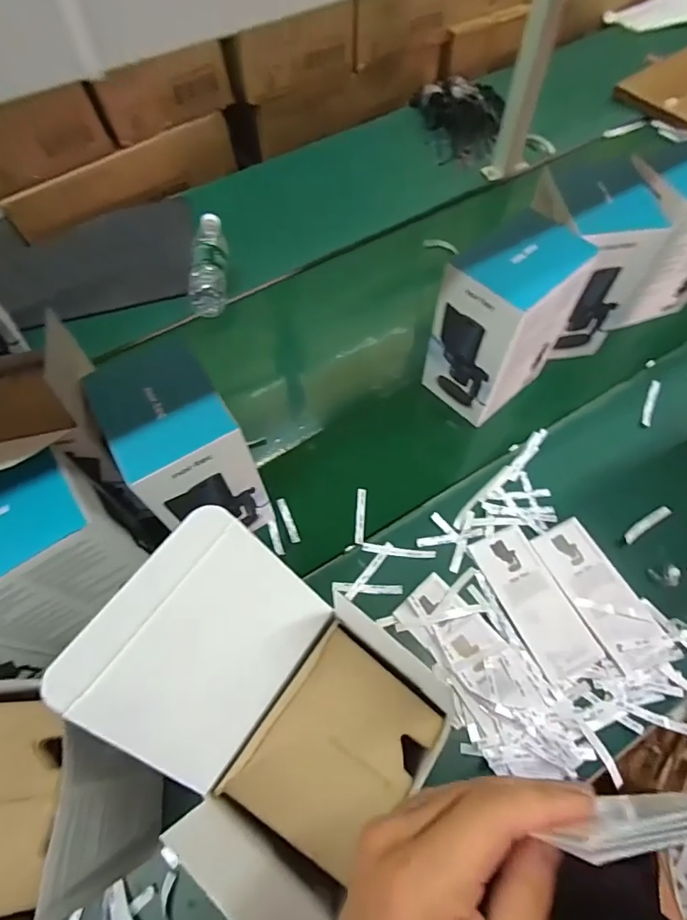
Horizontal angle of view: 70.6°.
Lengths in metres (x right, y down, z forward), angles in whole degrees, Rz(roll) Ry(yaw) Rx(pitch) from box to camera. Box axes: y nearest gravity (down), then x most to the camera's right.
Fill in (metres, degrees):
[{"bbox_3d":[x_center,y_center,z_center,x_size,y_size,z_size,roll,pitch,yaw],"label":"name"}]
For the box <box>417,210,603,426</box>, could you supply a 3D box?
[{"bbox_3d":[0.215,-0.182,0.668,0.159,0.223,0.116,-39,66,-16],"label":"box"}]

